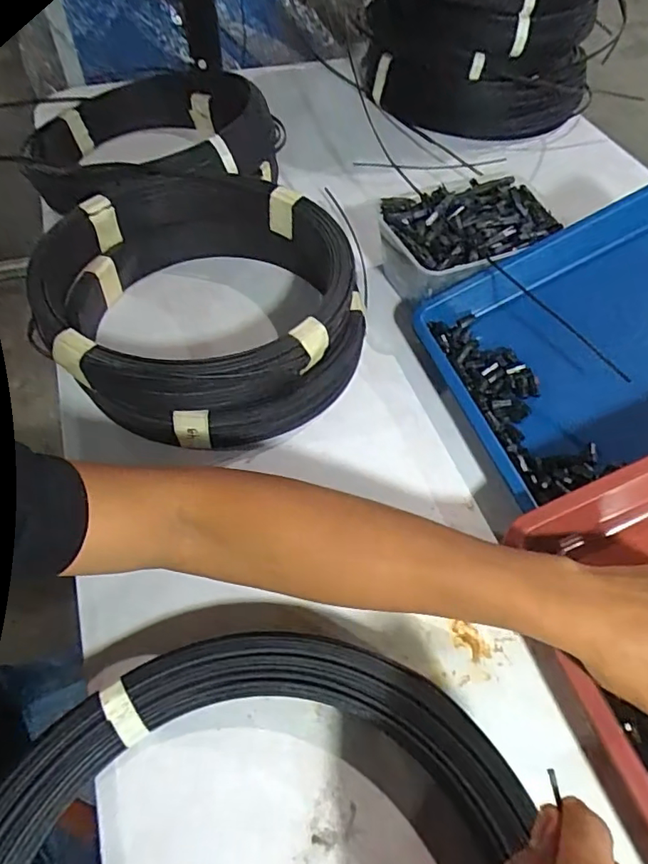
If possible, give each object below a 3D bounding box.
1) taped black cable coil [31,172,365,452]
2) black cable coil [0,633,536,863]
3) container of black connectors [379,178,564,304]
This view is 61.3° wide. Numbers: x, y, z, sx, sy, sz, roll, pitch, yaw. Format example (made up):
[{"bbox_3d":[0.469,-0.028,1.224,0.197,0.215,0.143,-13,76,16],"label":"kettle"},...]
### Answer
[{"bbox_3d":[-0.102,-0.120,0.489,0.252,0.093,0.267,1,54,-2],"label":"taped black cable coil"},{"bbox_3d":[-0.037,0.253,0.253,0.304,0.047,0.294,1,56,-1],"label":"black cable coil"},{"bbox_3d":[0.141,-0.185,0.548,0.163,0.079,0.117,-13,56,-11],"label":"container of black connectors"}]

